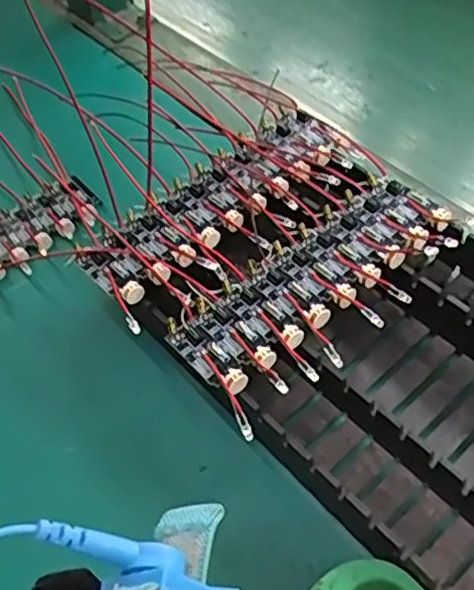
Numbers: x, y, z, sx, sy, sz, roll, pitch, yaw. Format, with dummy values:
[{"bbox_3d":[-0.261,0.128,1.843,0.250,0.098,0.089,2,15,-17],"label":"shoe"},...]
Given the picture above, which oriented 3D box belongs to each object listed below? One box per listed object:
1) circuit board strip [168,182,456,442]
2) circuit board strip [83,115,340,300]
[{"bbox_3d":[0.039,-0.004,0.298,0.137,0.009,0.062,-36,58,-17],"label":"circuit board strip"},{"bbox_3d":[-0.010,-0.049,0.338,0.143,0.008,0.045,-37,57,-20],"label":"circuit board strip"}]

